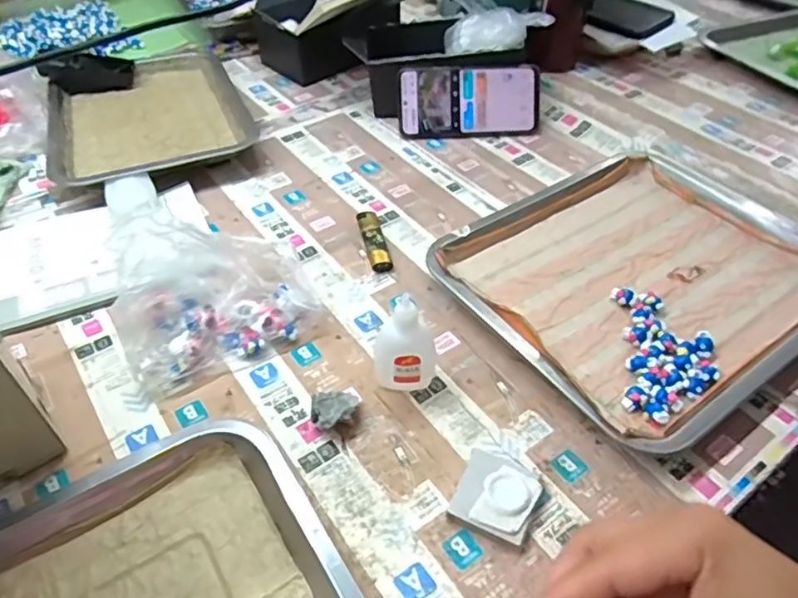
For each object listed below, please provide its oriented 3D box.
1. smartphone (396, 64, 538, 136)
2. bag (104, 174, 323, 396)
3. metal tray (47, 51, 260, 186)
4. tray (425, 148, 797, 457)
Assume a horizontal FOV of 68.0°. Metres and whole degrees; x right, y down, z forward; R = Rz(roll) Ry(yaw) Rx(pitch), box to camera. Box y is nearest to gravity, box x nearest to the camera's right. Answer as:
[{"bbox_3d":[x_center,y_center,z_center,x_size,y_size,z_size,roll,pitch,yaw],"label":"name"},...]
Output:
[{"bbox_3d":[0.083,-0.236,0.707,0.165,0.080,0.011,-2,13,1],"label":"smartphone"},{"bbox_3d":[-0.149,-0.016,0.464,0.146,0.098,0.105,-20,50,-19],"label":"bag"},{"bbox_3d":[-0.306,-0.234,0.722,0.215,0.035,0.308,-17,49,-17],"label":"metal tray"},{"bbox_3d":[0.214,-0.025,0.534,0.310,0.028,0.272,-27,52,-24],"label":"tray"}]

